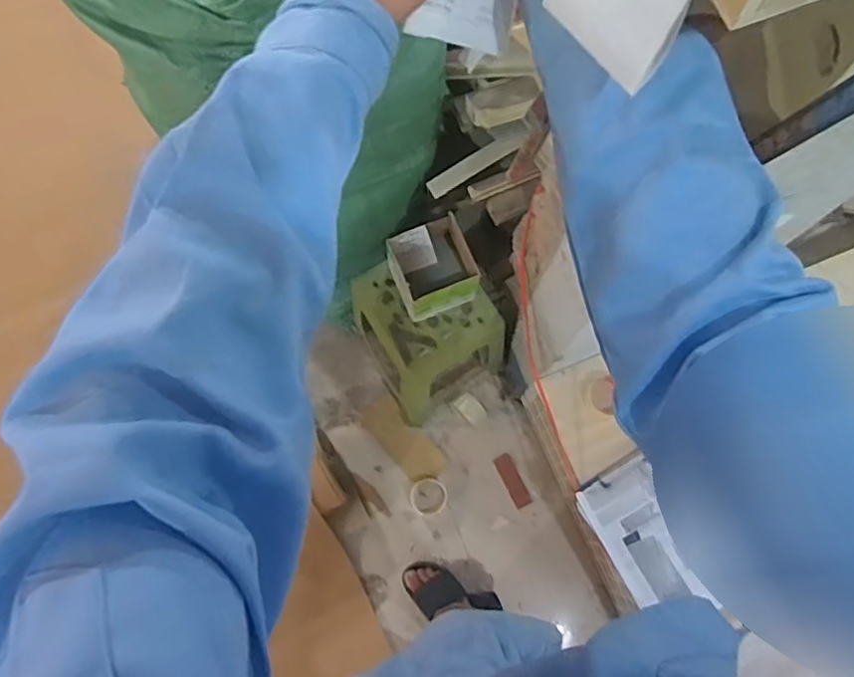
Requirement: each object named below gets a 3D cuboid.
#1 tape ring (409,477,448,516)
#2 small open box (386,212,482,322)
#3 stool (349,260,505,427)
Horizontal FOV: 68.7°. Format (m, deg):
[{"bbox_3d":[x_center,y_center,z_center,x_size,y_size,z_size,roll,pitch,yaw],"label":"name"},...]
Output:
[{"bbox_3d":[0.005,0.382,1.510,0.088,0.015,0.090,0,75,0],"label":"tape ring"},{"bbox_3d":[0.016,-0.136,1.259,0.158,0.138,0.152,-27,76,-7],"label":"small open box"},{"bbox_3d":[0.005,-0.007,1.452,0.267,0.314,0.301,-28,77,-7],"label":"stool"}]

